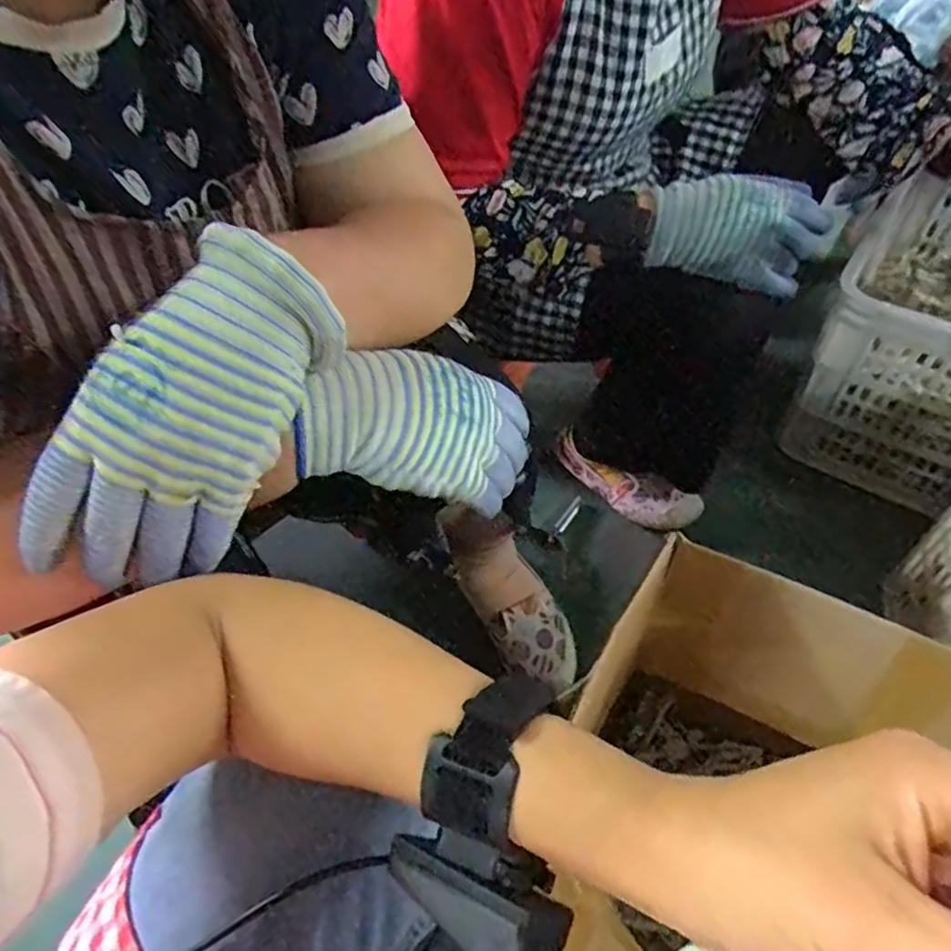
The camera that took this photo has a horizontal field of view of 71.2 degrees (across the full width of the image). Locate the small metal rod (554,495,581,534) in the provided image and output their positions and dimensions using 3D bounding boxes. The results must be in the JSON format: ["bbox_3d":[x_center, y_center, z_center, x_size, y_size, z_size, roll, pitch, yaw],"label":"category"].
[{"bbox_3d":[0.133,0.056,0.943,0.016,0.007,0.065,29,62,24],"label":"small metal rod"}]

